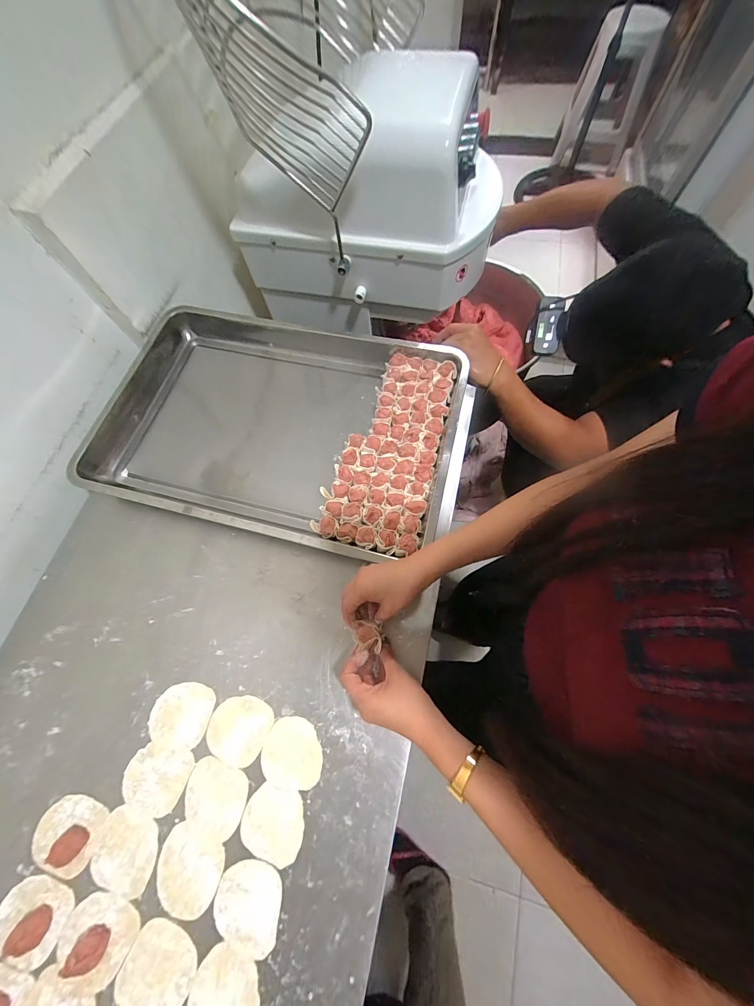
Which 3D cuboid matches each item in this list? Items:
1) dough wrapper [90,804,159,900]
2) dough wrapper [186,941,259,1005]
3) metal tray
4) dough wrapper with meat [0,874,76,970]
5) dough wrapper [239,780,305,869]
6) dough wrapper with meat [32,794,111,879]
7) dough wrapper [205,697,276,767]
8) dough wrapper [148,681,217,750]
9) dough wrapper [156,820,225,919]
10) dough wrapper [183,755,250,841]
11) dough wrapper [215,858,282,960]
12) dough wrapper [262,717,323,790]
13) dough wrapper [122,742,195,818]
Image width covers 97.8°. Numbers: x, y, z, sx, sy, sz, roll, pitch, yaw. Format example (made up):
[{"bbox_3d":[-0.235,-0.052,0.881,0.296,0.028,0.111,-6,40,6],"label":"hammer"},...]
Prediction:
[{"bbox_3d":[-0.301,0.417,0.394,0.080,0.004,0.074,18,70,10],"label":"dough wrapper"},{"bbox_3d":[-0.159,0.521,0.346,0.075,0.004,0.073,-1,68,2],"label":"dough wrapper"},{"bbox_3d":[-0.171,-0.138,0.570,0.623,0.059,0.390,13,69,8],"label":"metal tray"},{"bbox_3d":[-0.395,0.473,0.374,0.084,0.009,0.071,14,70,8],"label":"dough wrapper with meat"},{"bbox_3d":[-0.125,0.385,0.396,0.075,0.004,0.072,-1,68,2],"label":"dough wrapper"},{"bbox_3d":[-0.378,0.401,0.398,0.077,0.011,0.072,-1,68,2],"label":"dough wrapper with meat"},{"bbox_3d":[-0.182,0.296,0.432,0.078,0.004,0.076,-1,68,2],"label":"dough wrapper"},{"bbox_3d":[-0.263,0.283,0.440,0.081,0.004,0.077,-1,68,2],"label":"dough wrapper"},{"bbox_3d":[-0.222,0.432,0.385,0.077,0.004,0.072,17,70,10],"label":"dough wrapper"},{"bbox_3d":[-0.201,0.366,0.409,0.078,0.004,0.072,17,70,9],"label":"dough wrapper"},{"bbox_3d":[-0.146,0.455,0.371,0.073,0.004,0.076,4,68,5],"label":"dough wrapper"},{"bbox_3d":[-0.106,0.317,0.419,0.076,0.004,0.073,10,69,7],"label":"dough wrapper"},{"bbox_3d":[-0.281,0.349,0.420,0.080,0.004,0.072,15,70,9],"label":"dough wrapper"}]

